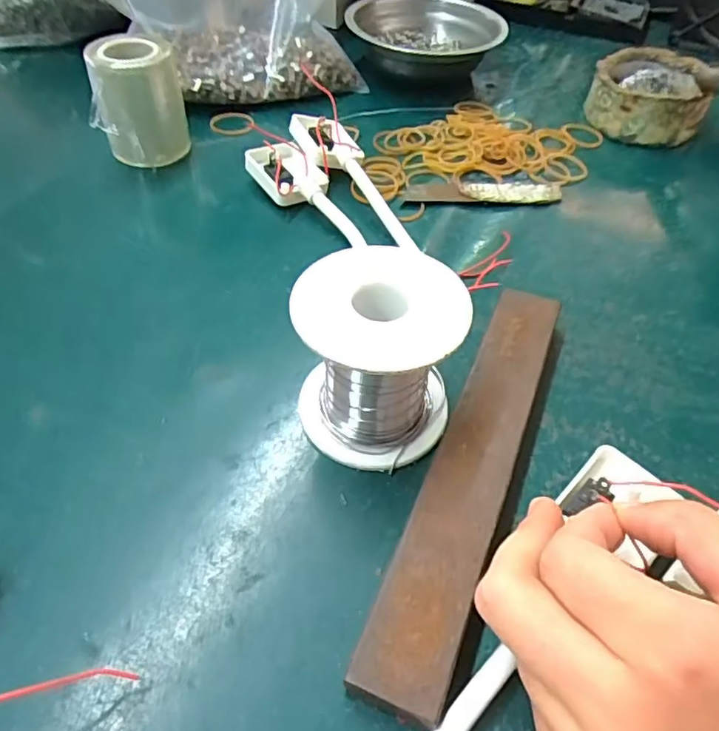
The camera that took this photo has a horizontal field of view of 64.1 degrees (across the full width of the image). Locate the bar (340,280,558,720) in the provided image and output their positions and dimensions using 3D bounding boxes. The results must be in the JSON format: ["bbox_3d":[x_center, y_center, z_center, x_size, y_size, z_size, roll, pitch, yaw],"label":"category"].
[{"bbox_3d":[0.046,0.038,0.232,0.030,0.018,0.192,19,52,13],"label":"bar"}]

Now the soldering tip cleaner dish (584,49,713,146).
[{"bbox_3d":[0.213,-0.198,0.423,0.080,0.040,0.081,23,53,16],"label":"soldering tip cleaner dish"}]

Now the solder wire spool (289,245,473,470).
[{"bbox_3d":[0.007,-0.001,0.230,0.061,0.070,0.065,1,50,-1],"label":"solder wire spool"}]

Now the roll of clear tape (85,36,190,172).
[{"bbox_3d":[-0.139,-0.166,0.366,0.052,0.067,0.054,-8,51,-9],"label":"roll of clear tape"}]

